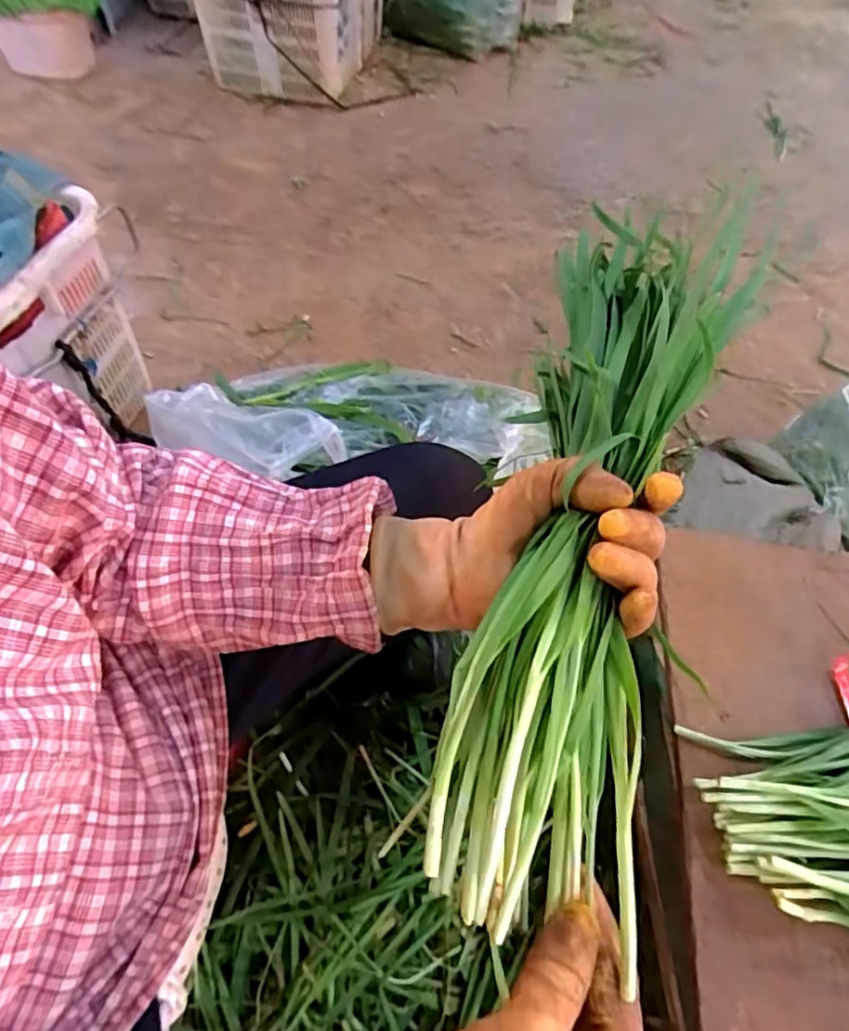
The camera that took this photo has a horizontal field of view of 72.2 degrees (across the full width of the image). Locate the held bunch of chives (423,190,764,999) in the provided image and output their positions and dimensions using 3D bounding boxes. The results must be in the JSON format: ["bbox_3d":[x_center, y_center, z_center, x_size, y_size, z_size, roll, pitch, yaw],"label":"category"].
[{"bbox_3d":[0.097,-0.010,0.309,0.100,0.050,0.402,15,69,8],"label":"held bunch of chives"}]

